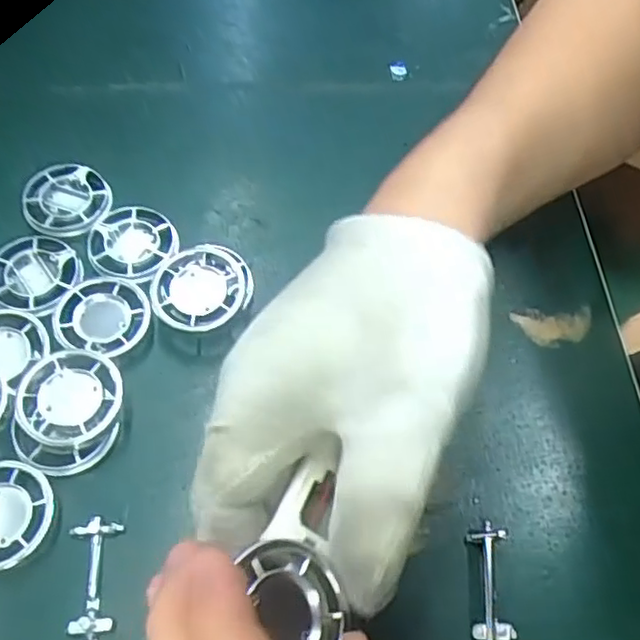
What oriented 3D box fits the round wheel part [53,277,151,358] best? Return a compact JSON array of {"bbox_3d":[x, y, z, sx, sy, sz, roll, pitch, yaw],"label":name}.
[{"bbox_3d":[-0.090,-0.003,0.273,0.036,0.006,0.037,1,61,-2],"label":"round wheel part"}]

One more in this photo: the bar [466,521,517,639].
[{"bbox_3d":[0.059,0.107,0.227,0.012,0.014,0.072,4,61,0],"label":"bar"}]

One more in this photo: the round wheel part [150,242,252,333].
[{"bbox_3d":[-0.049,-0.012,0.278,0.041,0.012,0.036,-16,63,-11],"label":"round wheel part"}]

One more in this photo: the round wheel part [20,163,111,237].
[{"bbox_3d":[-0.117,-0.054,0.305,0.038,0.007,0.040,1,62,-2],"label":"round wheel part"}]

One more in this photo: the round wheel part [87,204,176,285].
[{"bbox_3d":[-0.083,-0.034,0.295,0.039,0.008,0.039,1,61,-2],"label":"round wheel part"}]

